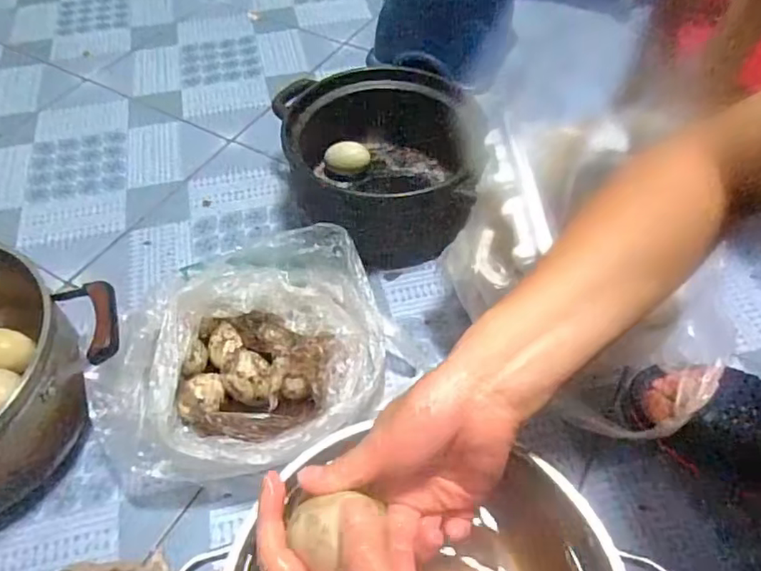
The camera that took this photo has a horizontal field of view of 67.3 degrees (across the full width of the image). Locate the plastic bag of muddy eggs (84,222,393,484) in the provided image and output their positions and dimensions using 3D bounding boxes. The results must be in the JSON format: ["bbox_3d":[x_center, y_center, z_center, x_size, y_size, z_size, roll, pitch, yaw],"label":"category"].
[{"bbox_3d":[-0.130,0.080,0.543,0.261,0.127,0.198,-18,56,-12],"label":"plastic bag of muddy eggs"}]

